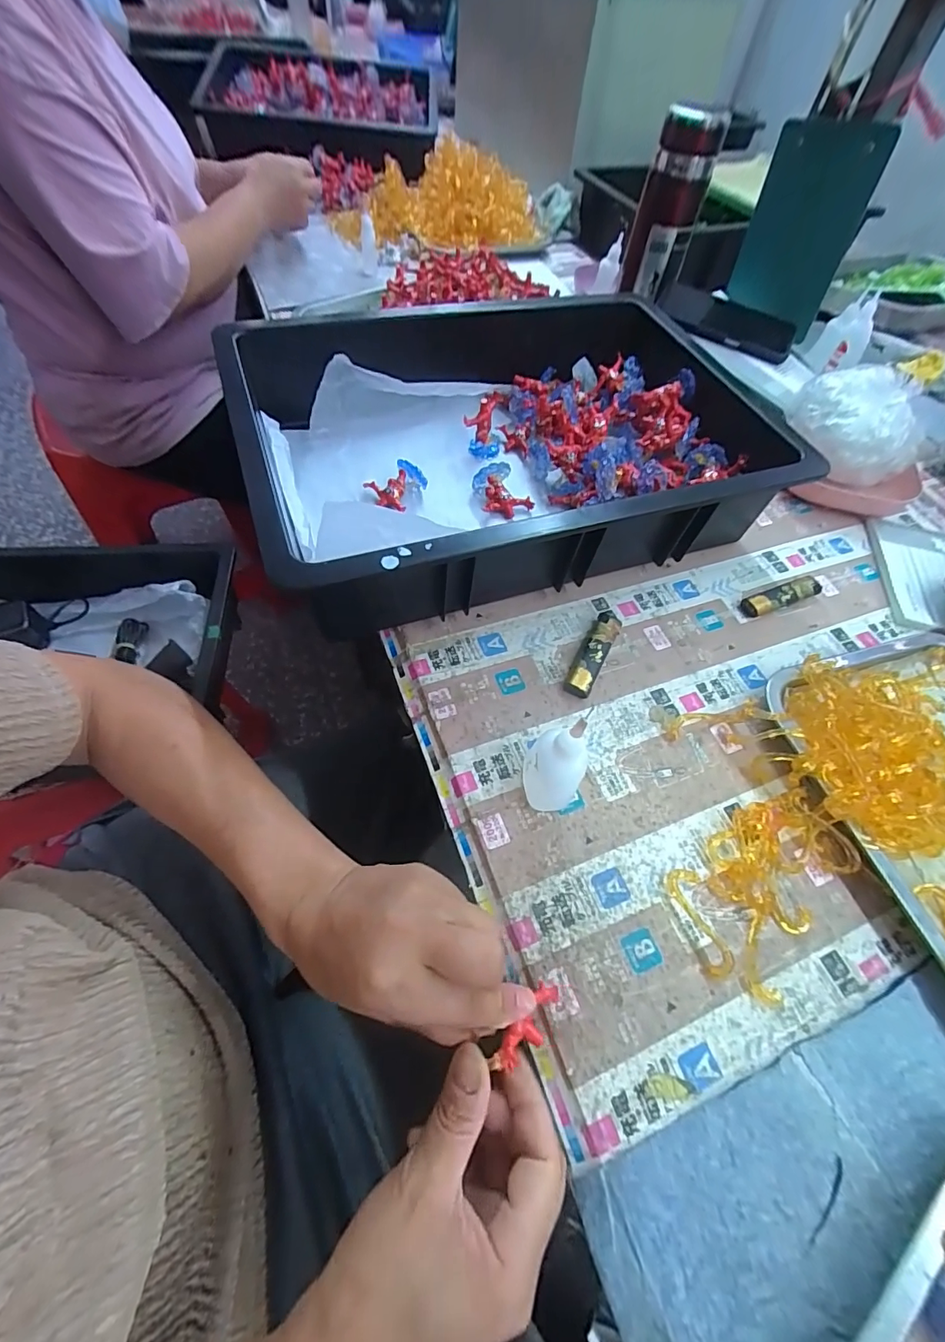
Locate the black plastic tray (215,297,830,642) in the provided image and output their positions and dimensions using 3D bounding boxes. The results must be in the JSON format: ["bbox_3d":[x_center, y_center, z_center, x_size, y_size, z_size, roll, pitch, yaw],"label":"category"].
[{"bbox_3d":[0.018,-0.209,0.451,0.412,0.095,0.334,-17,61,-14],"label":"black plastic tray"}]

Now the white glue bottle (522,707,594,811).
[{"bbox_3d":[0.050,0.055,0.289,0.035,0.094,0.028,25,60,11],"label":"white glue bottle"}]

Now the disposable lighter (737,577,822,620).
[{"bbox_3d":[0.277,-0.066,0.432,0.091,0.013,0.019,-17,61,-14],"label":"disposable lighter"}]

